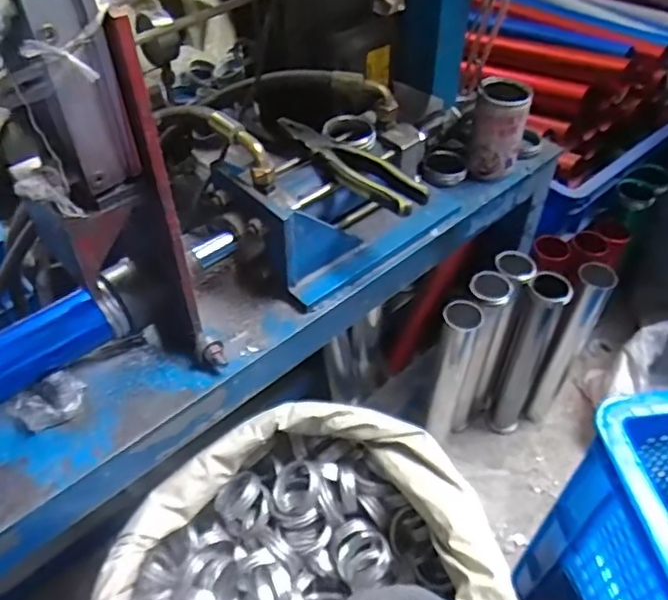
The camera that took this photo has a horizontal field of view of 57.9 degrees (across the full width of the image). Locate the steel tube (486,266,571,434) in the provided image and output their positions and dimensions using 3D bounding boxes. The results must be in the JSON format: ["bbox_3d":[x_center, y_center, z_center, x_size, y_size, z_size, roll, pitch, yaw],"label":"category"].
[{"bbox_3d":[0.303,0.098,0.965,0.061,0.337,0.051,24,51,19],"label":"steel tube"}]

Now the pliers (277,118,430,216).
[{"bbox_3d":[0.014,-0.144,0.633,0.186,0.018,0.044,35,56,27],"label":"pliers"}]

